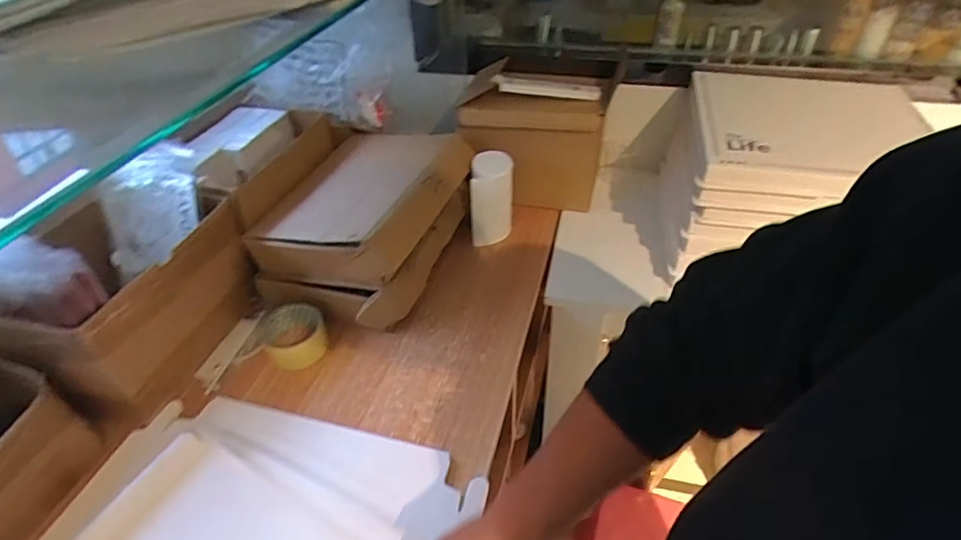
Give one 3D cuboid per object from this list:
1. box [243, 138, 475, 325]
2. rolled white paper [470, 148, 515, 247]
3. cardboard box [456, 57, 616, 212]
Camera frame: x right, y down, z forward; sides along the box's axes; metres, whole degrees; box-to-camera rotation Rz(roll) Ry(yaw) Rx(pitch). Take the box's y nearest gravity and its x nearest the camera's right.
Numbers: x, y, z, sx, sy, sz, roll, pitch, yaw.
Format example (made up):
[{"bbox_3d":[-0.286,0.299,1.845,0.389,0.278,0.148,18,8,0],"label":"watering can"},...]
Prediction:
[{"bbox_3d":[-0.177,-0.084,0.828,0.245,0.151,0.333,12,43,14],"label":"box"},{"bbox_3d":[0.019,-0.123,0.909,0.072,0.140,0.082,-2,41,-1],"label":"rolled white paper"},{"bbox_3d":[0.095,-0.242,0.980,0.256,0.202,0.189,1,41,3],"label":"cardboard box"}]

